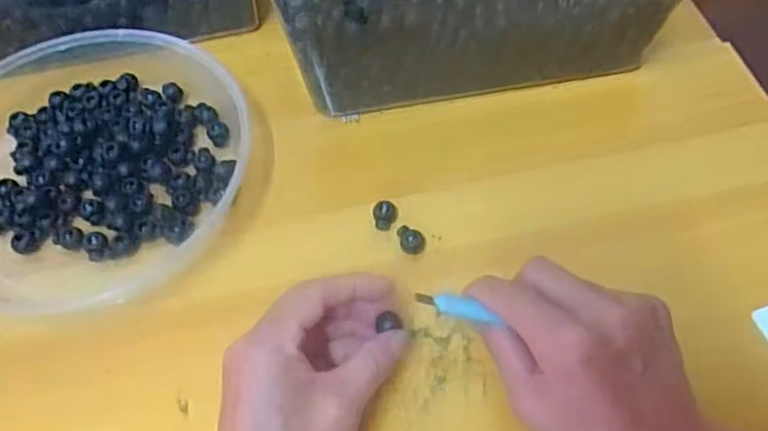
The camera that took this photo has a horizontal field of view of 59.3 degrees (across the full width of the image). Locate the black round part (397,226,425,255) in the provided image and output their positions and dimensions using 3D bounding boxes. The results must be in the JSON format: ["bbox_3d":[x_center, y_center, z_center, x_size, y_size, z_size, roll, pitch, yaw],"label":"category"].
[{"bbox_3d":[0.018,0.017,0.435,0.016,0.015,0.018,-10,57,-3],"label":"black round part"}]

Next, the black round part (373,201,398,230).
[{"bbox_3d":[0.001,0.001,0.447,0.016,0.015,0.016,-2,57,3],"label":"black round part"}]

